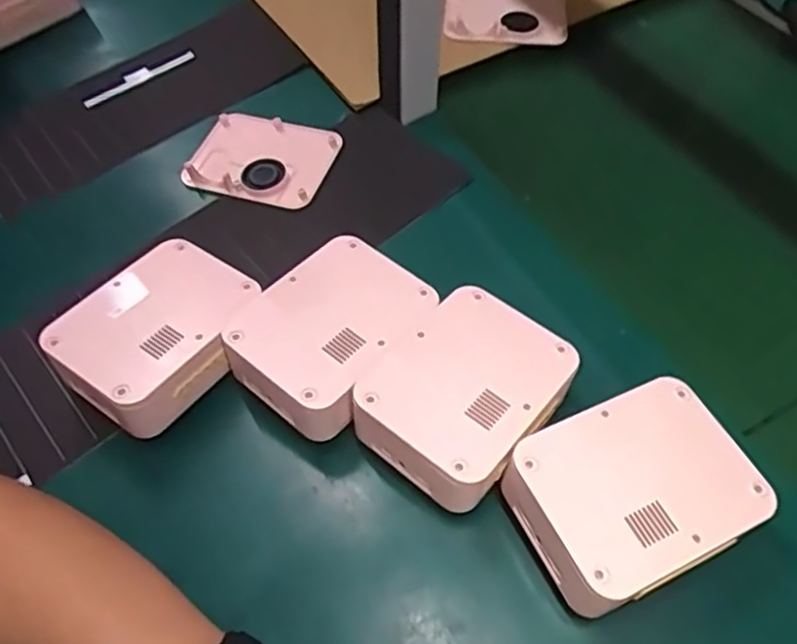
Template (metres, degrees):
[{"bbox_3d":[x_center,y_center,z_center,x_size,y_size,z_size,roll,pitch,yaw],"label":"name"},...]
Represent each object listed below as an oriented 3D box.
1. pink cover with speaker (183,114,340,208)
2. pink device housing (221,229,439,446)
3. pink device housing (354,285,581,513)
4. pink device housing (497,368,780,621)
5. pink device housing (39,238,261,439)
[{"bbox_3d":[-0.123,-0.149,0.613,0.126,0.021,0.091,13,56,10],"label":"pink cover with speaker"},{"bbox_3d":[-0.045,0.006,0.466,0.102,0.039,0.130,33,61,22],"label":"pink device housing"},{"bbox_3d":[0.044,0.044,0.437,0.102,0.039,0.129,36,59,23],"label":"pink device housing"},{"bbox_3d":[0.138,0.104,0.403,0.132,0.058,0.102,-23,58,-14],"label":"pink device housing"},{"bbox_3d":[-0.168,0.004,0.472,0.101,0.038,0.130,30,61,20],"label":"pink device housing"}]

